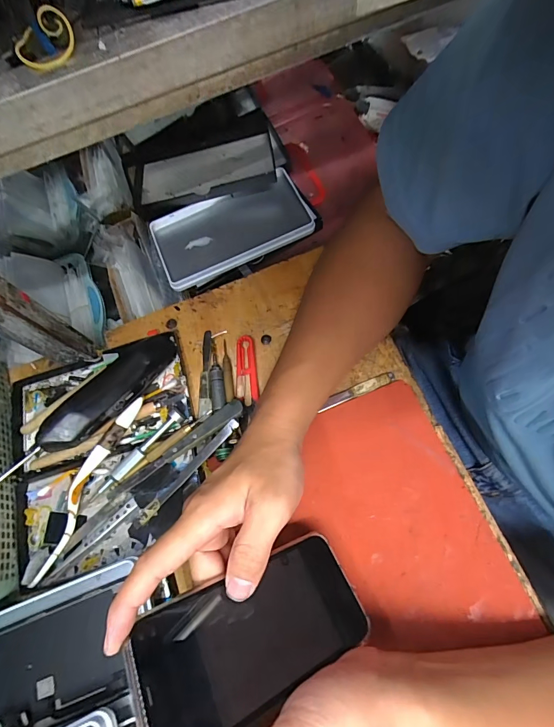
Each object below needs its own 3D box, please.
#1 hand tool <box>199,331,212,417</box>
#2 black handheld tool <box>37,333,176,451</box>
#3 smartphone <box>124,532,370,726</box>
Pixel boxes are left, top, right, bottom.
[{"bbox_3d":[-0.072,0.008,0.377,0.012,0.010,0.093,-3,66,2],"label":"hand tool"},{"bbox_3d":[-0.154,0.021,0.350,0.044,0.030,0.149,30,56,15],"label":"black handheld tool"},{"bbox_3d":[-0.012,0.171,0.236,0.149,0.007,0.072,-10,53,-31],"label":"smartphone"}]

